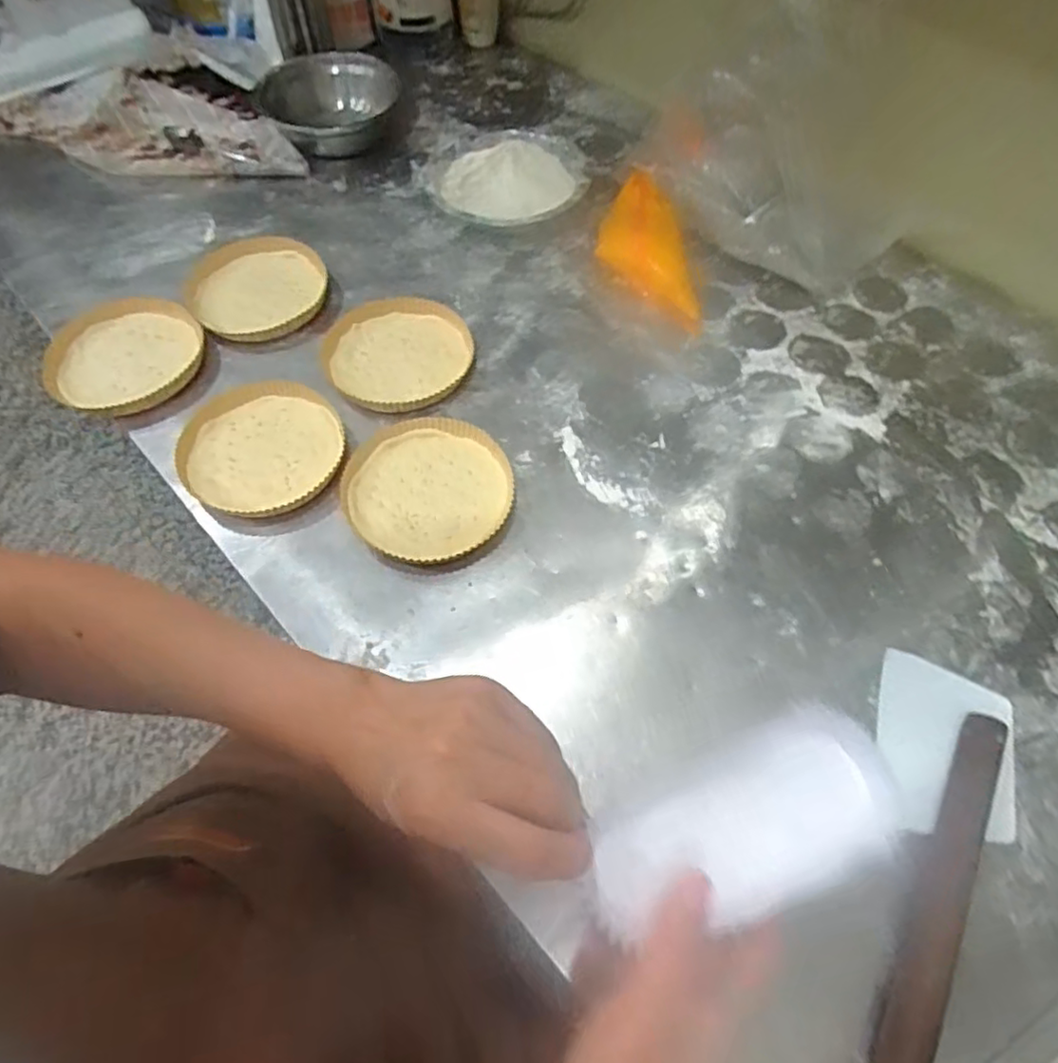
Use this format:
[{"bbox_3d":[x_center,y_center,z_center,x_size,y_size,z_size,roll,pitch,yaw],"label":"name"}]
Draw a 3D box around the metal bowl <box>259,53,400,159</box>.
[{"bbox_3d":[-0.264,-0.574,0.892,0.176,0.062,0.177,0,59,0],"label":"metal bowl"}]

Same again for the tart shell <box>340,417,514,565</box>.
[{"bbox_3d":[-0.092,-0.038,0.597,0.147,0.018,0.149,0,59,0],"label":"tart shell"}]

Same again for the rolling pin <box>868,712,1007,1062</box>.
[{"bbox_3d":[0.255,0.244,0.419,0.028,0.031,0.283,26,62,15],"label":"rolling pin"}]

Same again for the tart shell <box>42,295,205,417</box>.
[{"bbox_3d":[-0.407,-0.179,0.665,0.147,0.018,0.148,-30,64,-17],"label":"tart shell"}]

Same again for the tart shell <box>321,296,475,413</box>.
[{"bbox_3d":[-0.131,-0.181,0.674,0.147,0.014,0.143,-16,60,-10],"label":"tart shell"}]

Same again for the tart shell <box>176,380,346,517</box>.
[{"bbox_3d":[-0.250,-0.077,0.612,0.151,0.017,0.148,-9,59,-6],"label":"tart shell"}]

